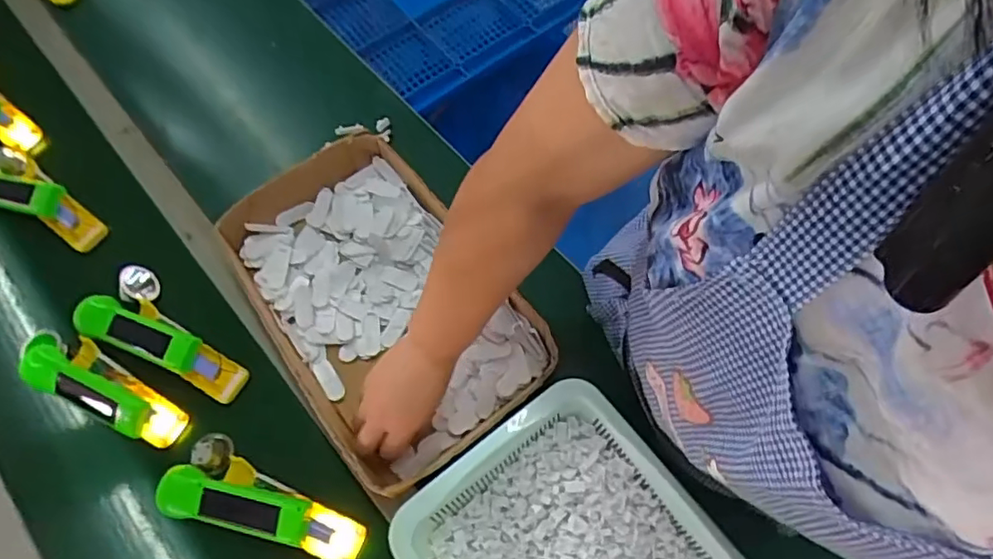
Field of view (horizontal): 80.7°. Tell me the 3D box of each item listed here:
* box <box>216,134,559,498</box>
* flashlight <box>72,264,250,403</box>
[{"bbox_3d":[-0.137,0.021,0.682,0.242,0.092,0.396,-35,70,-12],"label":"box"},{"bbox_3d":[-0.390,0.061,0.686,0.225,0.056,0.095,27,71,13],"label":"flashlight"}]

